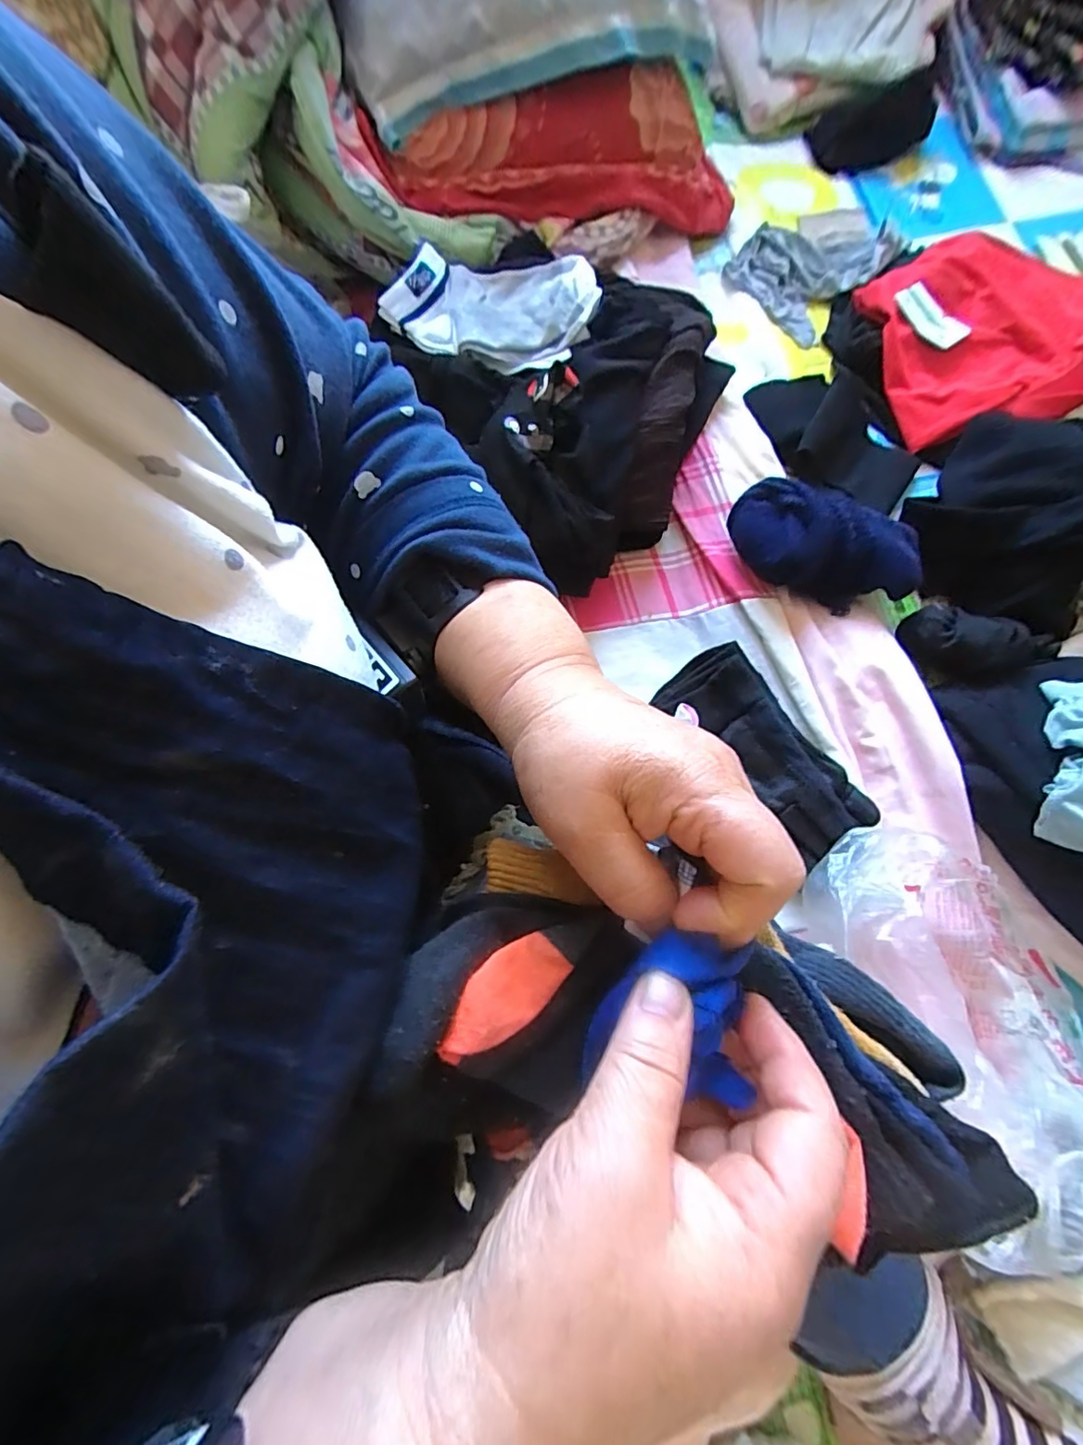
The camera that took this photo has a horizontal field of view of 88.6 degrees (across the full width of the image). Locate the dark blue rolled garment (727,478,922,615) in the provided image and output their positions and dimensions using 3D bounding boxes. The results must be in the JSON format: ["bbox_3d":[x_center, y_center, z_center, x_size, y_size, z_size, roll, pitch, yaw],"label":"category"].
[{"bbox_3d":[0.268,-0.163,0.531,0.179,0.089,0.087,12,76,3],"label":"dark blue rolled garment"}]

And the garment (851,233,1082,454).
[{"bbox_3d":[0.520,-0.457,0.644,0.305,0.042,0.252,-25,77,-6],"label":"garment"}]

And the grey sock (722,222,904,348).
[{"bbox_3d":[0.339,-0.579,0.705,0.188,0.032,0.150,-43,80,-10],"label":"grey sock"}]

